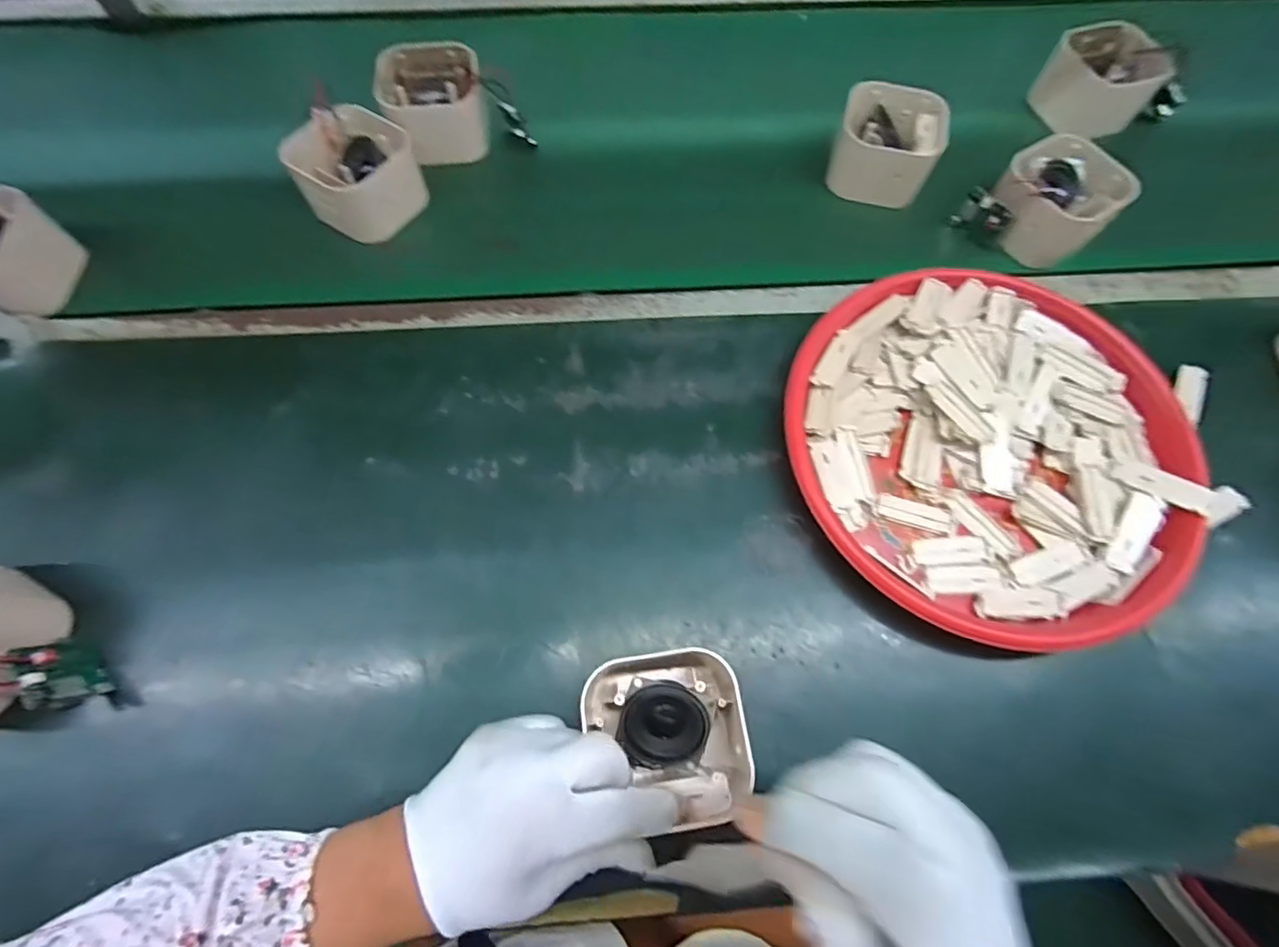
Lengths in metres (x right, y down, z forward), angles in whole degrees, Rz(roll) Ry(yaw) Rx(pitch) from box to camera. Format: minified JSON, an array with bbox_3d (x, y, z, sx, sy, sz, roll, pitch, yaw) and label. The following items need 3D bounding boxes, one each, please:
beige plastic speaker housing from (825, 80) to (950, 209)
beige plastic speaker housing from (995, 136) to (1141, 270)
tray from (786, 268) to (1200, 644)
[{"bbox_3d":[0.232,-0.302,0.536,0.098,0.069,0.096,14,70,3],"label":"beige plastic speaker housing"},{"bbox_3d":[0.367,-0.244,0.511,0.088,0.058,0.097,-31,74,-13],"label":"beige plastic speaker housing"},{"bbox_3d":[0.252,-0.025,0.427,0.278,0.037,0.280,1,70,-2],"label":"tray"}]

